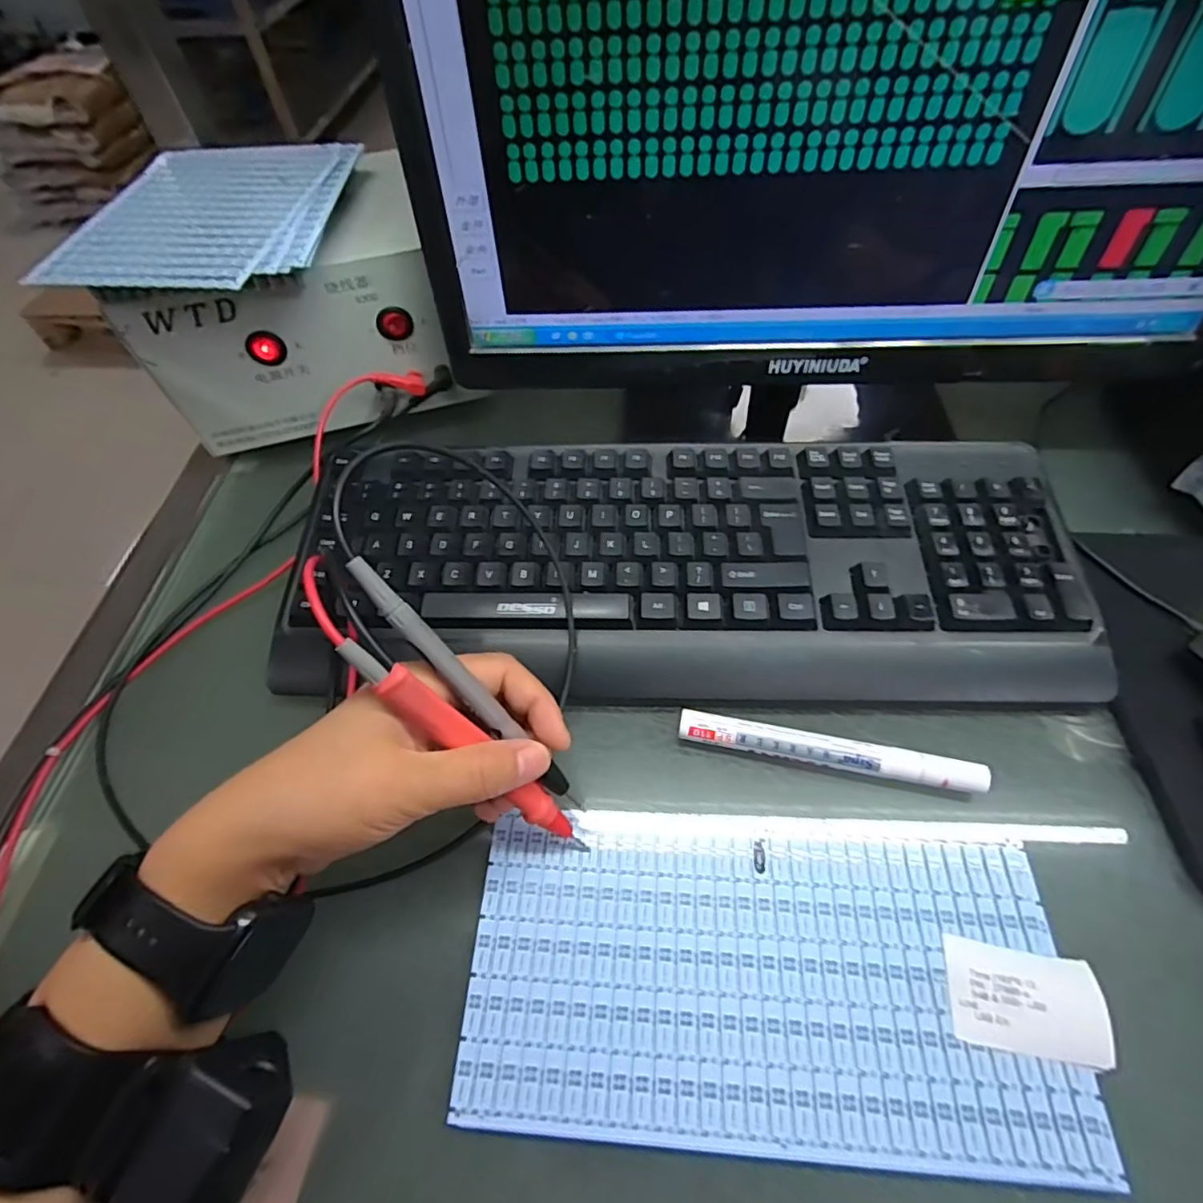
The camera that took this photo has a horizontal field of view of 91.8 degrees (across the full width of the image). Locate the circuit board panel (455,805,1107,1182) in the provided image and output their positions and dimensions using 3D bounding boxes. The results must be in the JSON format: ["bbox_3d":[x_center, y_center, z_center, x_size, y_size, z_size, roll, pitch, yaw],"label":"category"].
[{"bbox_3d":[0.066,0.155,0.244,0.235,0.008,0.117,1,57,4],"label":"circuit board panel"}]

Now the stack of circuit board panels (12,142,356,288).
[{"bbox_3d":[-0.219,-0.220,0.329,0.132,0.009,0.153,-1,57,2],"label":"stack of circuit board panels"}]

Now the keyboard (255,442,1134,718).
[{"bbox_3d":[0.045,-0.021,0.332,0.422,0.042,0.154,0,57,2],"label":"keyboard"}]

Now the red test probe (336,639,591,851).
[{"bbox_3d":[-0.051,0.065,0.240,0.144,0.016,0.012,47,61,-21],"label":"red test probe"}]

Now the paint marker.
[{"bbox_3d":[0.110,0.074,0.286,0.142,0.016,0.014,9,58,8],"label":"paint marker"}]

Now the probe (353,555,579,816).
[{"bbox_3d":[-0.052,0.037,0.234,0.010,0.006,0.134,-46,111,-24],"label":"probe"}]

